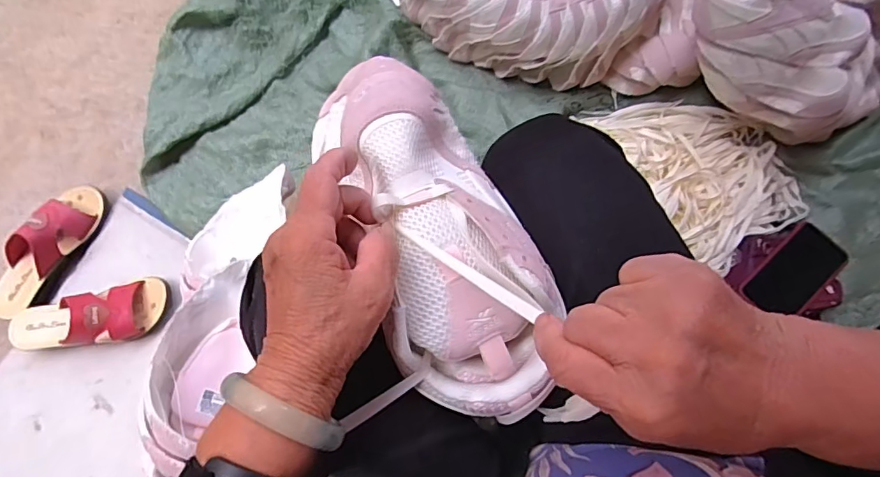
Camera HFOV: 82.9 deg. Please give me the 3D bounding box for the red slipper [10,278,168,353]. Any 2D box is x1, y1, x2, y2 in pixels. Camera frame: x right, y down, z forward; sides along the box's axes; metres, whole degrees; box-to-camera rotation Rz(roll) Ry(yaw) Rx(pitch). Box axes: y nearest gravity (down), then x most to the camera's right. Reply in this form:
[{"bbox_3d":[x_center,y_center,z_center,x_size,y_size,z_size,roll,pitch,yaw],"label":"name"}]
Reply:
[{"bbox_3d":[-0.527,0.119,0.744,0.228,0.083,0.087,-11,81,-5],"label":"red slipper"}]

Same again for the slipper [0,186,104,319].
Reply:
[{"bbox_3d":[-0.617,0.017,0.776,0.079,0.075,0.227,27,80,2],"label":"slipper"}]

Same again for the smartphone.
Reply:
[{"bbox_3d":[0.523,0.050,0.731,0.163,0.013,0.084,-41,85,-11],"label":"smartphone"}]

